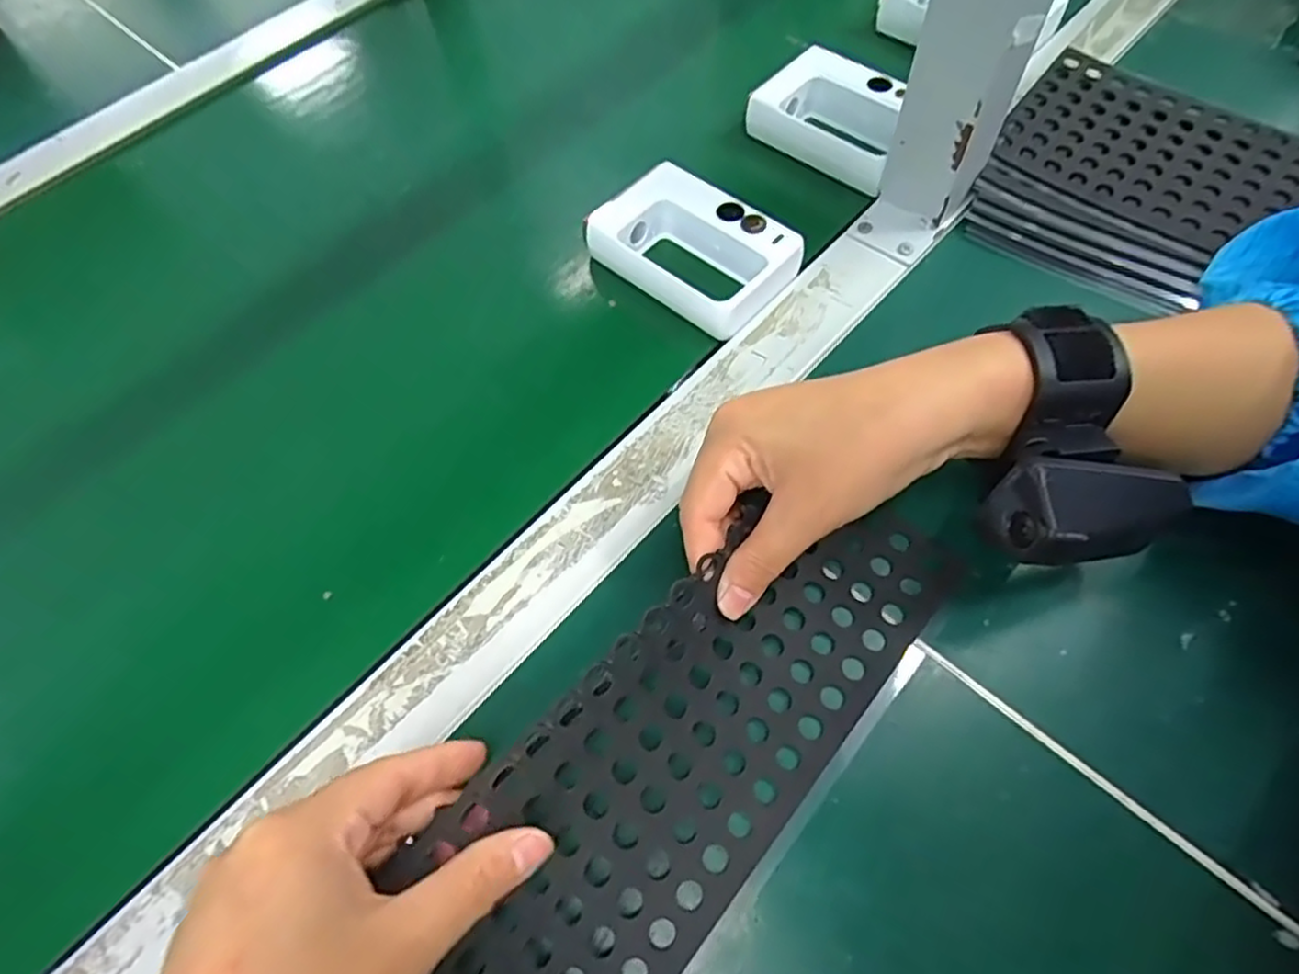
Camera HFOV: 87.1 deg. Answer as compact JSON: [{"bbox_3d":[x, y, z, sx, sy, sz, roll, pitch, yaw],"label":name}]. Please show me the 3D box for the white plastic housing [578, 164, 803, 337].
[{"bbox_3d":[0.021,-0.122,0.349,0.099,0.023,0.067,35,69,21],"label":"white plastic housing"}]

